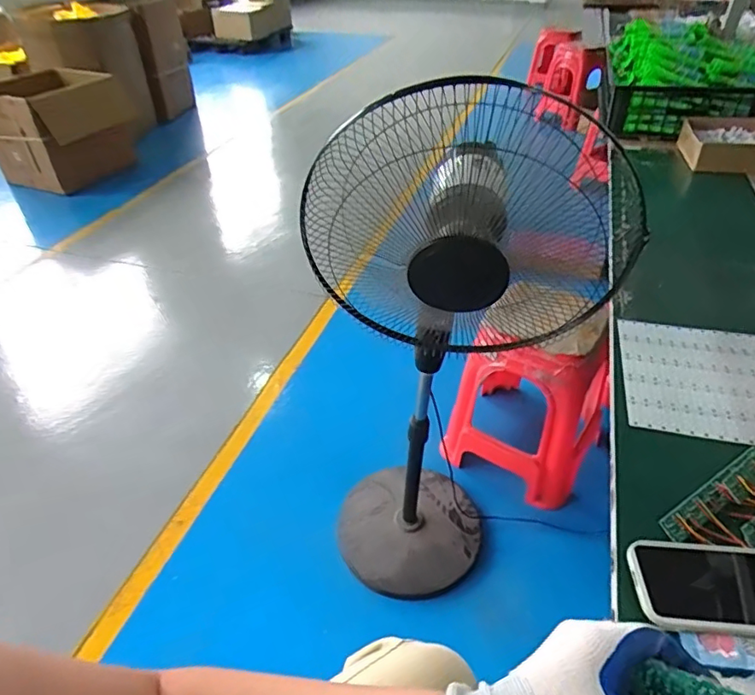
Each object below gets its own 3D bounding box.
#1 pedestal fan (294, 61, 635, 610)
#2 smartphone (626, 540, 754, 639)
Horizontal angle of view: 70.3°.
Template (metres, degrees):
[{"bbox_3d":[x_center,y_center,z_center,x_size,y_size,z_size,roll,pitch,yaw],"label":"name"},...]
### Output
[{"bbox_3d":[0.113,0.064,1.009,0.409,1.061,0.380,-11,40,-12],"label":"pedestal fan"},{"bbox_3d":[0.322,0.217,0.488,0.169,0.015,0.084,0,38,4],"label":"smartphone"}]

